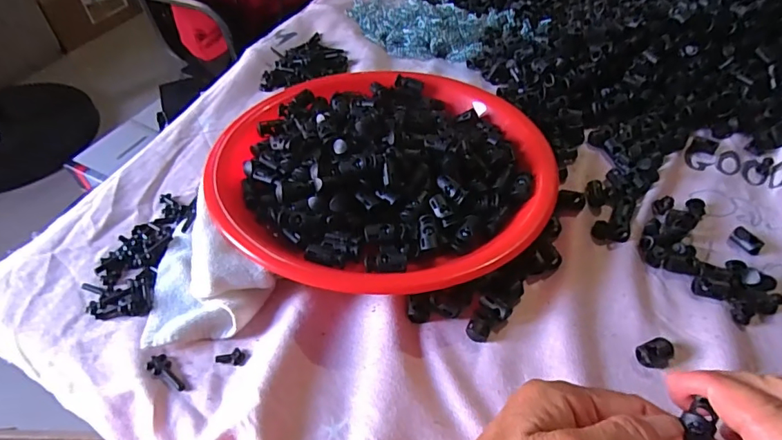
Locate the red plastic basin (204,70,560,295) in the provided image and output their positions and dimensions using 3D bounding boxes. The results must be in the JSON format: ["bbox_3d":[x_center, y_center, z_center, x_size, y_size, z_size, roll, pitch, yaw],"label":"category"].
[{"bbox_3d":[-0.008,-0.047,0.371,0.245,0.045,0.228,-1,49,1],"label":"red plastic basin"}]

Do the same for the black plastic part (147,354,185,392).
[{"bbox_3d":[-0.135,0.091,0.286,0.029,0.005,0.011,33,59,26],"label":"black plastic part"}]

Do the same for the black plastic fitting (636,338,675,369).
[{"bbox_3d":[0.161,0.081,0.289,0.020,0.010,0.015,-18,51,-14],"label":"black plastic fitting"}]

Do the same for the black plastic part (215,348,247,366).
[{"bbox_3d":[-0.098,0.083,0.294,0.017,0.004,0.010,5,51,6],"label":"black plastic part"}]

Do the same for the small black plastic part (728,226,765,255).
[{"bbox_3d":[0.258,0.016,0.346,0.012,0.011,0.021,-30,55,-23],"label":"small black plastic part"}]

